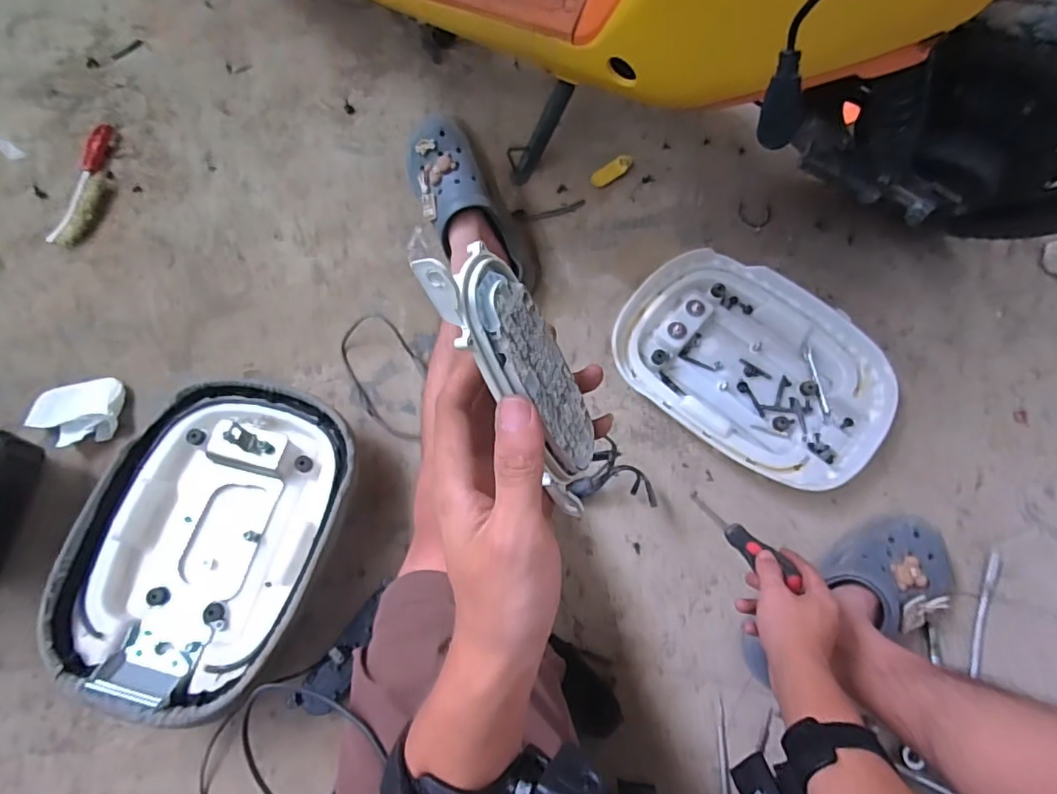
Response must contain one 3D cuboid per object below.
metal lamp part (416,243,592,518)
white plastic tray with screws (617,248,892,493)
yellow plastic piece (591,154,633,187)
[{"bbox_3d":[-0.005,-0.009,0.264,0.029,0.147,0.046,-3,44,36],"label":"metal lamp part"},{"bbox_3d":[0.302,-0.047,0.766,0.361,0.042,0.266,39,76,12],"label":"white plastic tray with screws"},{"bbox_3d":[0.133,-0.359,0.893,0.076,0.008,0.029,-39,75,-12],"label":"yellow plastic piece"}]

